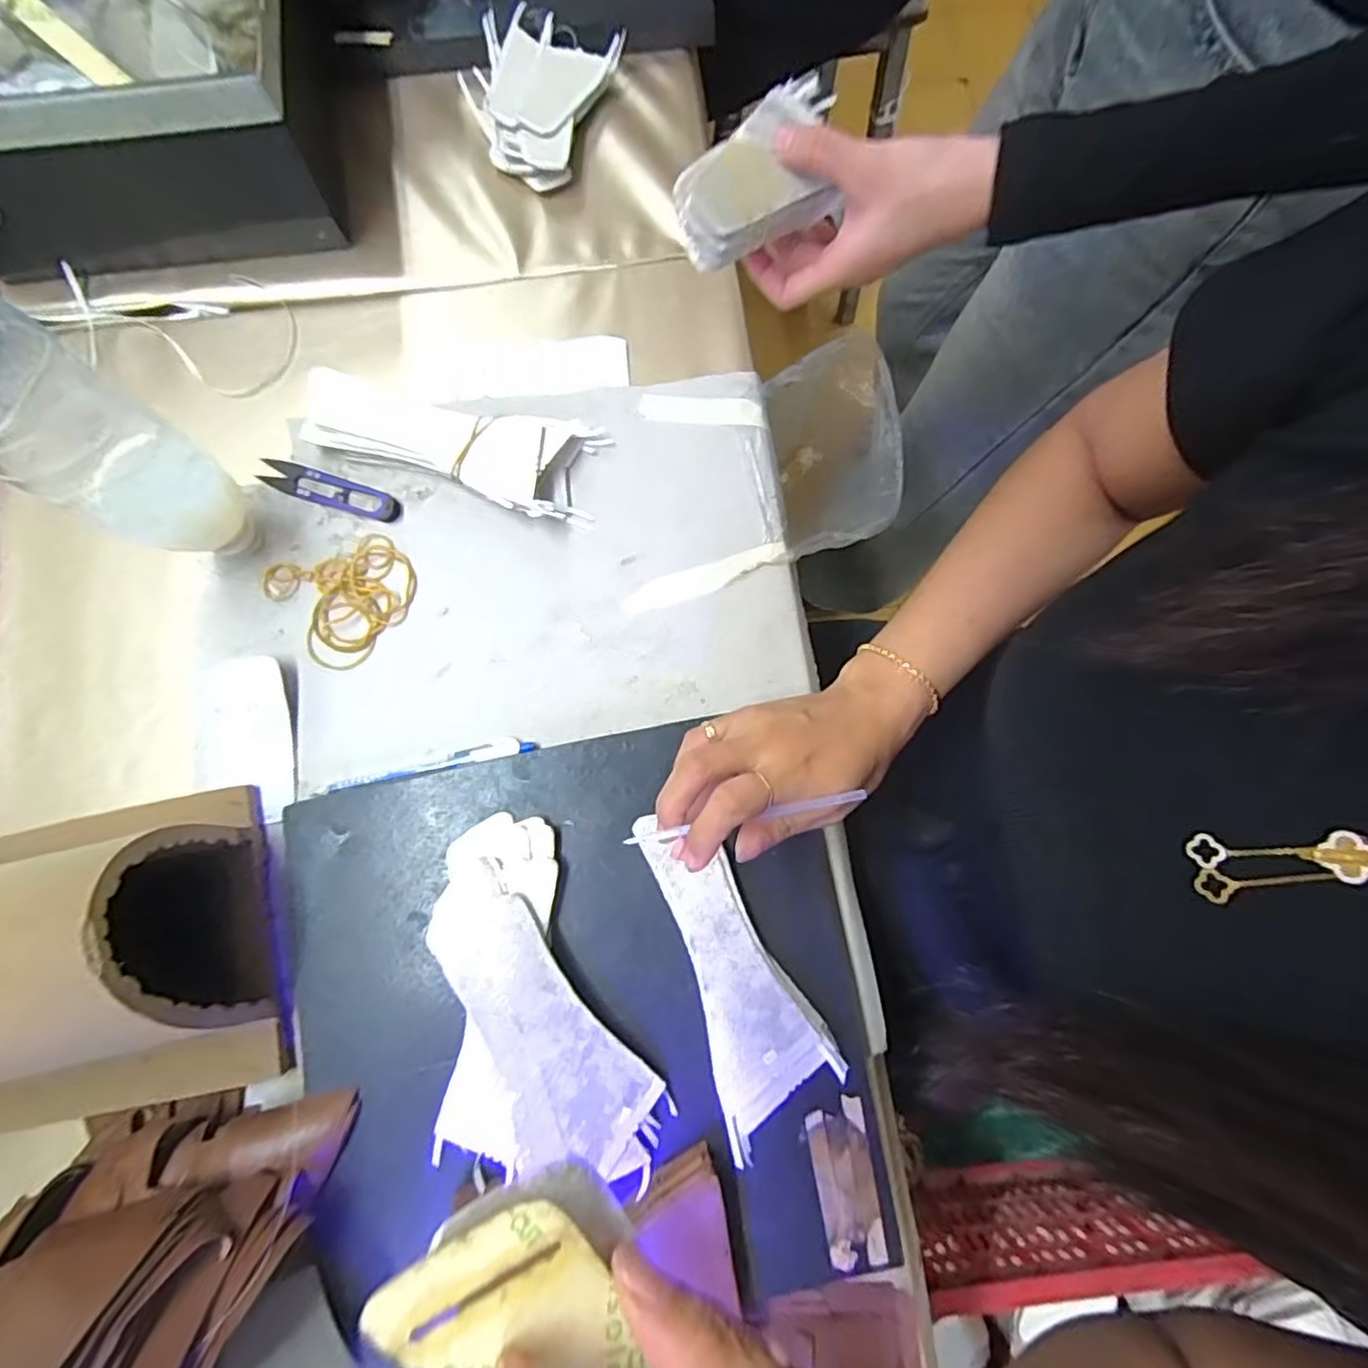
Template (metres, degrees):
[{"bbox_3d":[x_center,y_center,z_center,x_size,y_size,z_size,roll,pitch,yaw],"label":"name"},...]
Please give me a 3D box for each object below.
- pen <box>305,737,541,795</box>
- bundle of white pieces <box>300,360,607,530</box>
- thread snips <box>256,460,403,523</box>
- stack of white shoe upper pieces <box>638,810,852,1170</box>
[{"bbox_3d":[-0.163,0.052,0.400,0.136,0.009,0.011,-14,76,-2],"label":"pen"},{"bbox_3d":[-0.154,-0.158,0.429,0.191,0.028,0.074,11,76,4],"label":"bundle of white pieces"},{"bbox_3d":[-0.240,-0.132,0.437,0.099,0.006,0.022,18,77,6],"label":"thread snips"},{"bbox_3d":[0.024,0.155,0.357,0.066,0.007,0.173,-24,81,-5],"label":"stack of white shoe upper pieces"}]

